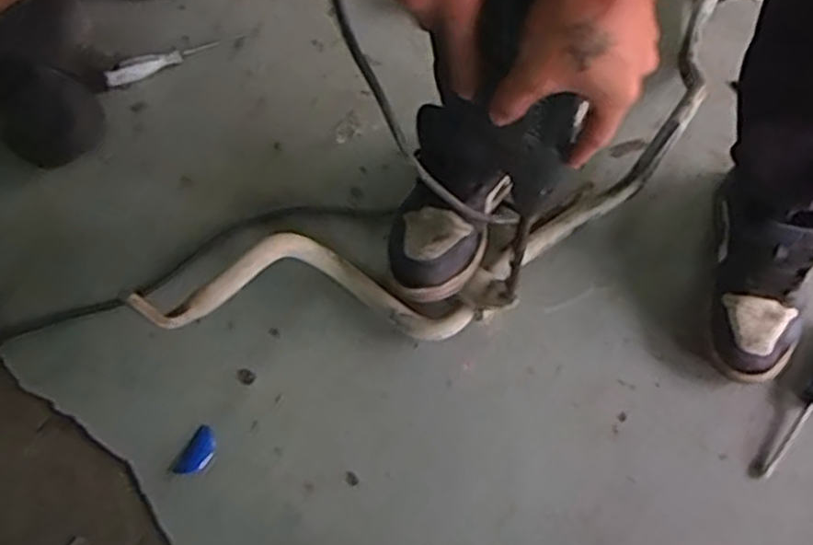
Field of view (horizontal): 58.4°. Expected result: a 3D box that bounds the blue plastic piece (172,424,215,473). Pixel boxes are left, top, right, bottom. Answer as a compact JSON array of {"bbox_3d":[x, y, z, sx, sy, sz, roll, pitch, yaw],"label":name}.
[{"bbox_3d":[-0.224,0.194,0.780,0.032,0.004,0.055,28,68,13],"label":"blue plastic piece"}]

